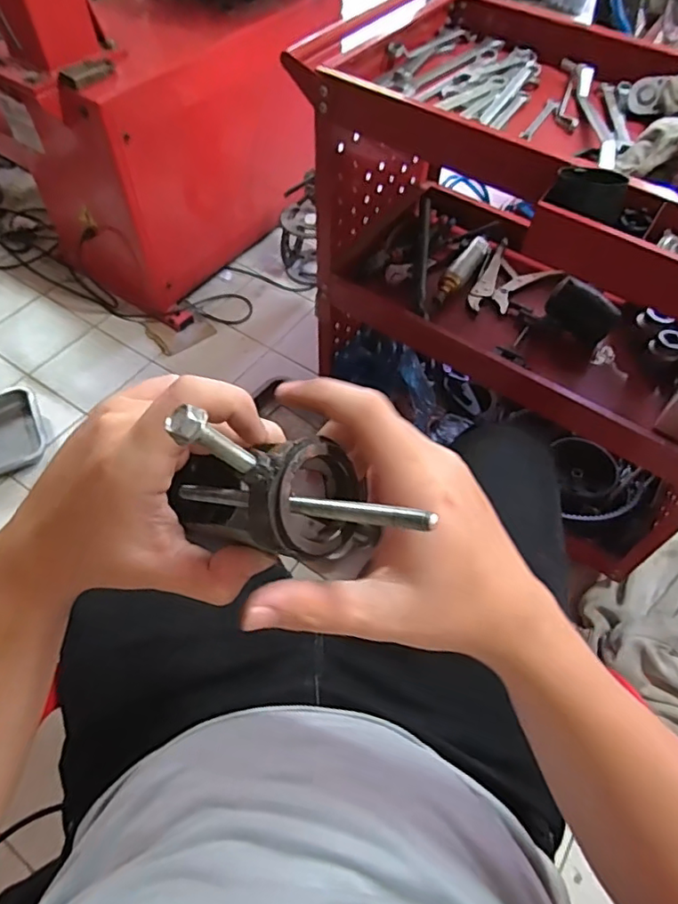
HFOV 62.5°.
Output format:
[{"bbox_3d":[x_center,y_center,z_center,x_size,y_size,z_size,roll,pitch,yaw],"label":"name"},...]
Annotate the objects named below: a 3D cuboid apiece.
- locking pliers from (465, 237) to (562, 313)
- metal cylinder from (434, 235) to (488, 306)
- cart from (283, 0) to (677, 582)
[{"bbox_3d":[0.300,-0.289,0.956,0.114,0.024,0.169,28,60,15],"label":"locking pliers"},{"bbox_3d":[0.209,-0.311,0.959,0.036,0.030,0.171,31,60,17],"label":"metal cylinder"},{"bbox_3d":[0.348,-0.222,0.857,0.742,0.688,0.416,40,64,21],"label":"cart"}]

